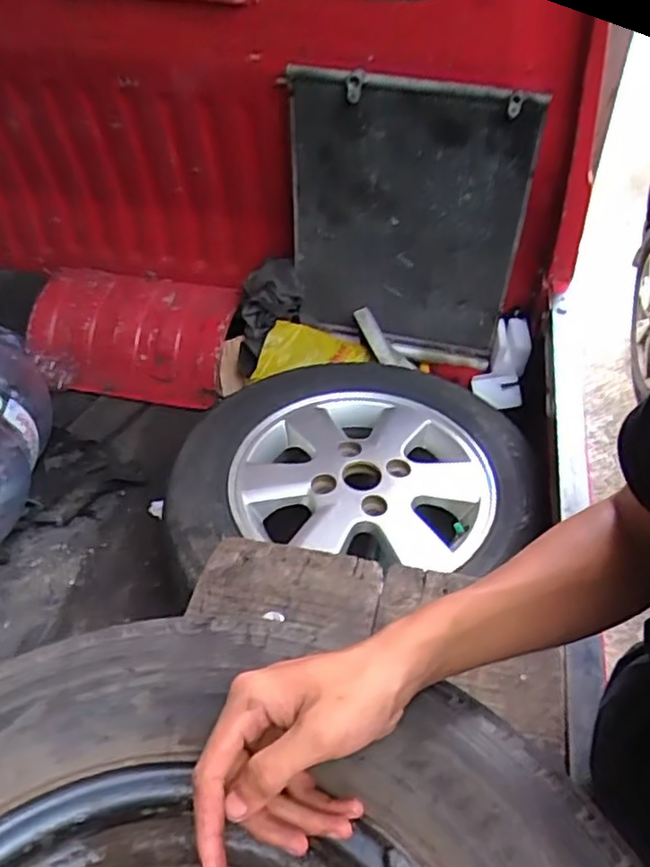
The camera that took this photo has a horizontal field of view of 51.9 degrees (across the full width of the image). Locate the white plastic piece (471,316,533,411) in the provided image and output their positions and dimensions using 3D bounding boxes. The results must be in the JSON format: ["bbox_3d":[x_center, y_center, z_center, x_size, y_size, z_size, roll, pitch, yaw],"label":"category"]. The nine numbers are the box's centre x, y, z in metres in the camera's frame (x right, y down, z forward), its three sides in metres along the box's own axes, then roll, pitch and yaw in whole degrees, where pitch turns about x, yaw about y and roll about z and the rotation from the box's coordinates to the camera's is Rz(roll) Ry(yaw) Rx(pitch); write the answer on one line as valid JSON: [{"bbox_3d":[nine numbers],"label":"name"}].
[{"bbox_3d":[0.330,-0.124,1.224,0.087,0.053,0.183,15,74,16],"label":"white plastic piece"}]

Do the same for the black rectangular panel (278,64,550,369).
[{"bbox_3d":[0.137,-0.342,1.133,0.381,0.500,0.043,3,44,2],"label":"black rectangular panel"}]

